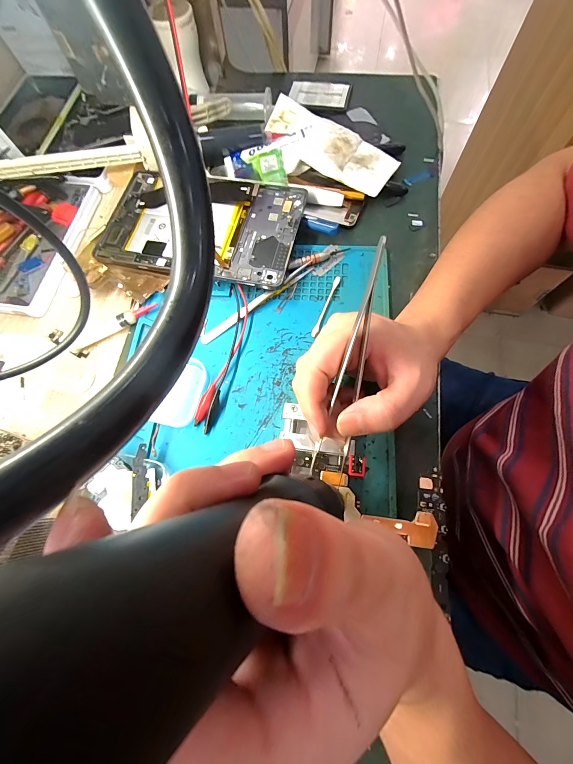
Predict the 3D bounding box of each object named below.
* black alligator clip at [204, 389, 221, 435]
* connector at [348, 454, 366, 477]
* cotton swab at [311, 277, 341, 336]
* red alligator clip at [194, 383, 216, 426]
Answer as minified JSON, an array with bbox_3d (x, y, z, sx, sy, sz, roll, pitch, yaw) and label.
[{"bbox_3d":[-0.065,0.026,0.266,0.008,0.006,0.039,15,73,6],"label":"black alligator clip"},{"bbox_3d":[0.052,0.061,0.219,0.012,0.004,0.014,8,71,6],"label":"connector"},{"bbox_3d":[0.039,-0.075,0.298,0.005,0.005,0.071,21,74,8],"label":"cotton swab"},{"bbox_3d":[-0.073,0.020,0.268,0.009,0.006,0.038,16,73,7],"label":"red alligator clip"}]

